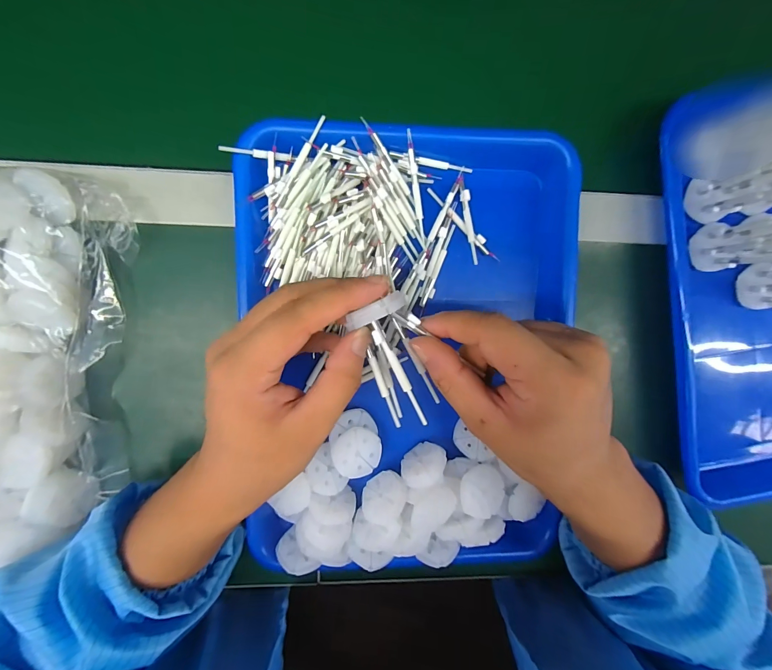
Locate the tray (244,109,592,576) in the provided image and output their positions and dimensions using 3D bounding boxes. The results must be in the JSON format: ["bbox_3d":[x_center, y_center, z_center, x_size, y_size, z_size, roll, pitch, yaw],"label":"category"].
[{"bbox_3d":[0.017,0.014,0.267,0.242,0.047,0.326,1,95,-5],"label":"tray"}]

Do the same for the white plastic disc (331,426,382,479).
[{"bbox_3d":[-0.022,0.090,0.270,0.037,0.005,0.037,0,90,-15],"label":"white plastic disc"}]

